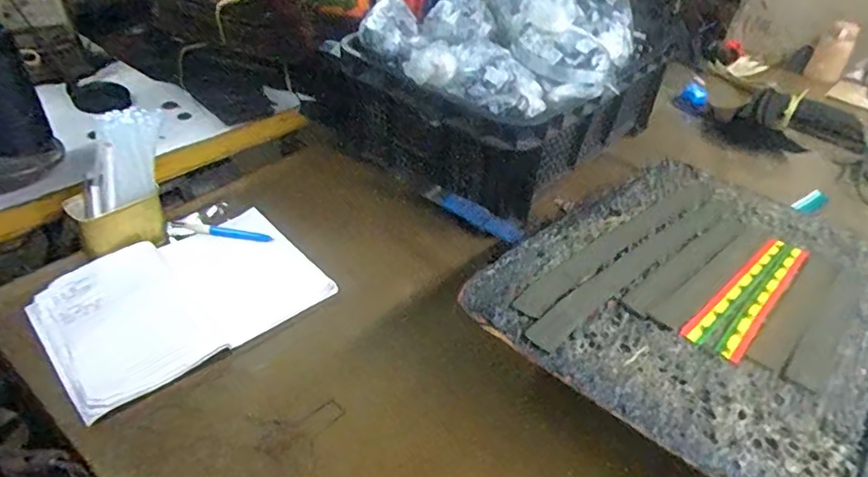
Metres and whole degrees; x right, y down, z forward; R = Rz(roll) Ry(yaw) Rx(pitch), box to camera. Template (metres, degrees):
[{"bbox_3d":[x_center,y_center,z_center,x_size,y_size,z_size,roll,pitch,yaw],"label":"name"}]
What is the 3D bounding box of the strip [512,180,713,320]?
[{"bbox_3d":[0.233,-0.007,0.640,0.035,0.009,0.444,33,39,32],"label":"strip"}]

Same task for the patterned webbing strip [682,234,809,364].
[{"bbox_3d":[0.327,0.051,0.563,0.049,0.004,0.271,32,39,32],"label":"patterned webbing strip"}]

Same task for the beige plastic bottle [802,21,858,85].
[{"bbox_3d":[1.040,-0.480,1.437,0.085,0.157,0.062,27,43,24],"label":"beige plastic bottle"}]

